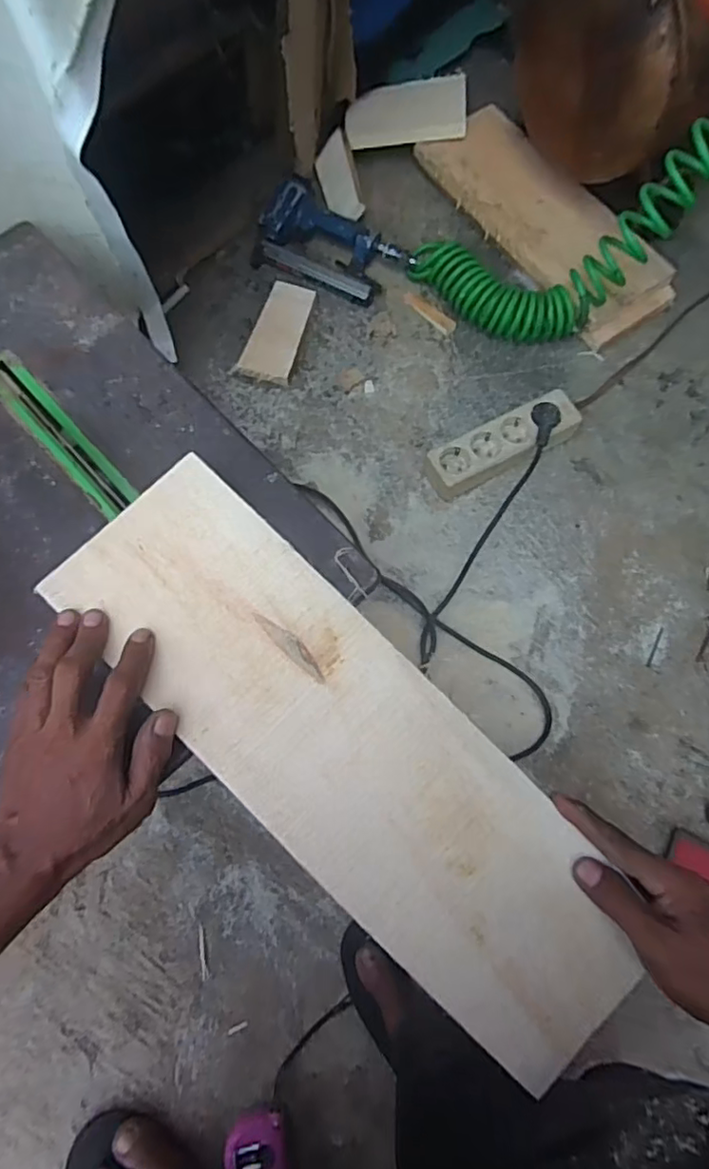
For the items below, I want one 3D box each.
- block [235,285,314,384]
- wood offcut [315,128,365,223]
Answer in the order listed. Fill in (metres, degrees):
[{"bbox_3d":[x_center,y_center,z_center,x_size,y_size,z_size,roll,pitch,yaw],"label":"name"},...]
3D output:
[{"bbox_3d":[-0.104,-0.350,0.814,0.070,0.017,0.150,17,71,4],"label":"block"},{"bbox_3d":[-0.023,-0.598,0.872,0.058,0.018,0.142,-18,78,29],"label":"wood offcut"}]

